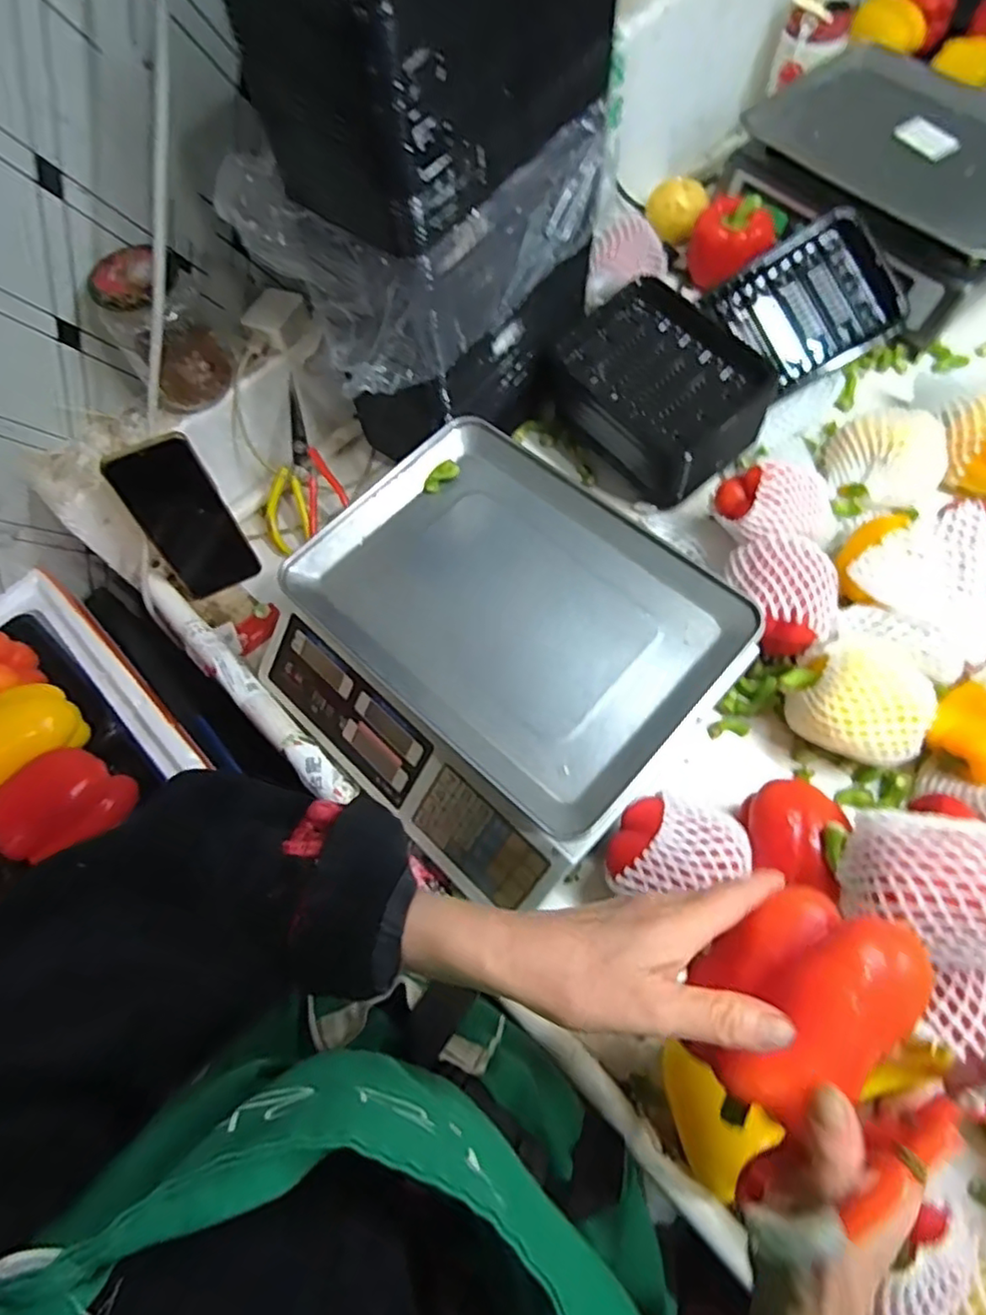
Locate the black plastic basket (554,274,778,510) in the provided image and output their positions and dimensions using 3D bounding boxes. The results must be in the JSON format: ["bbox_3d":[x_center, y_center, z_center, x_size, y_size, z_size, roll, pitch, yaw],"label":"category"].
[{"bbox_3d":[0.173,-0.270,0.665,0.140,0.104,0.202,-38,69,-13],"label":"black plastic basket"}]

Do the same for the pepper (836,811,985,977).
[{"bbox_3d":[0.289,0.145,0.415,0.105,0.076,0.097,25,70,14],"label":"pepper"}]

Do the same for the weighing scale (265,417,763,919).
[{"bbox_3d":[0.010,-0.022,0.551,0.332,0.097,0.267,41,74,19],"label":"weighing scale"}]

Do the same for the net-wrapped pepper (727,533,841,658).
[{"bbox_3d":[0.255,-0.054,0.566,0.084,0.077,0.101,-17,66,-4],"label":"net-wrapped pepper"}]

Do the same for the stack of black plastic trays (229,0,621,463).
[{"bbox_3d":[-0.044,-0.366,0.520,0.166,0.349,0.263,33,72,16],"label":"stack of black plastic trays"}]

